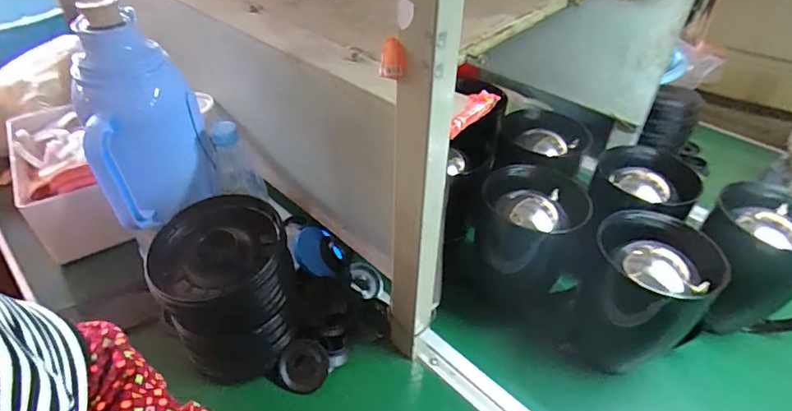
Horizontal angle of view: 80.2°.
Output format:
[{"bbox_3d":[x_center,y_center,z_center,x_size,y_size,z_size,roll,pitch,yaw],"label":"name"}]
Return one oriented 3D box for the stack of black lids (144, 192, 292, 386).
[{"bbox_3d":[-0.192,0.101,0.543,0.133,0.172,0.128,-1,40,-4],"label":"stack of black lids"}]

